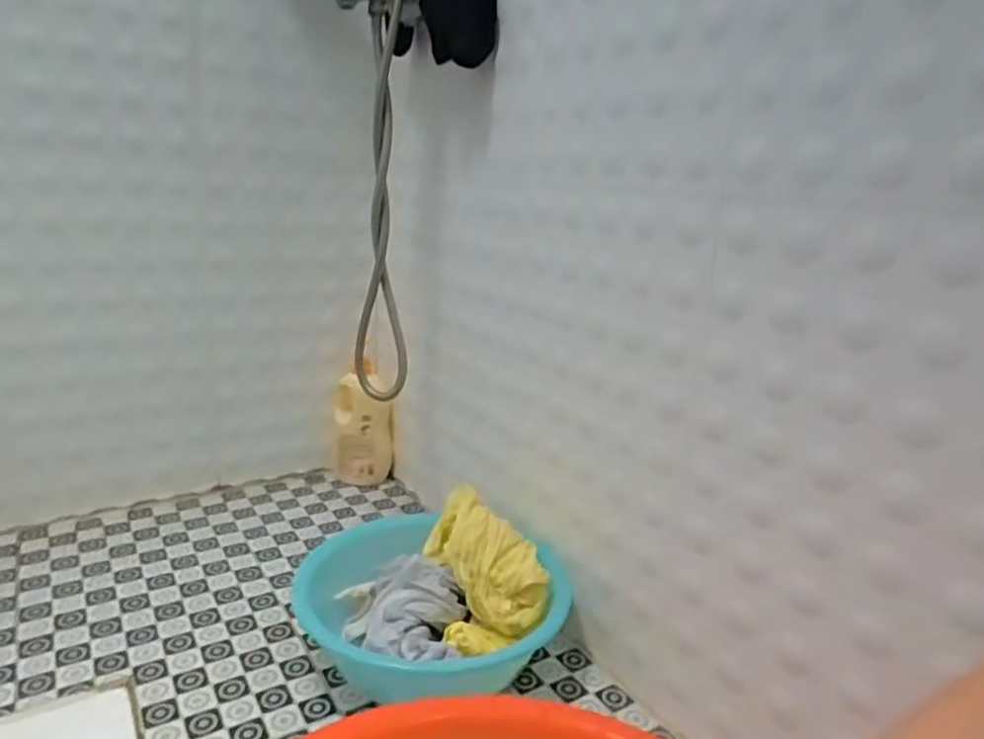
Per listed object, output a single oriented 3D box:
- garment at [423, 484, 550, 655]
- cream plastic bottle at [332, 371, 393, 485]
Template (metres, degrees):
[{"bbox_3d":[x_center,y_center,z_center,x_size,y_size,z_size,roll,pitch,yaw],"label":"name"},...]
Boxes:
[{"bbox_3d":[-0.011,0.236,0.840,0.116,0.108,0.182,-1,16,-17],"label":"garment"},{"bbox_3d":[-0.221,0.112,1.201,0.099,0.209,0.059,0,16,-12],"label":"cream plastic bottle"}]

